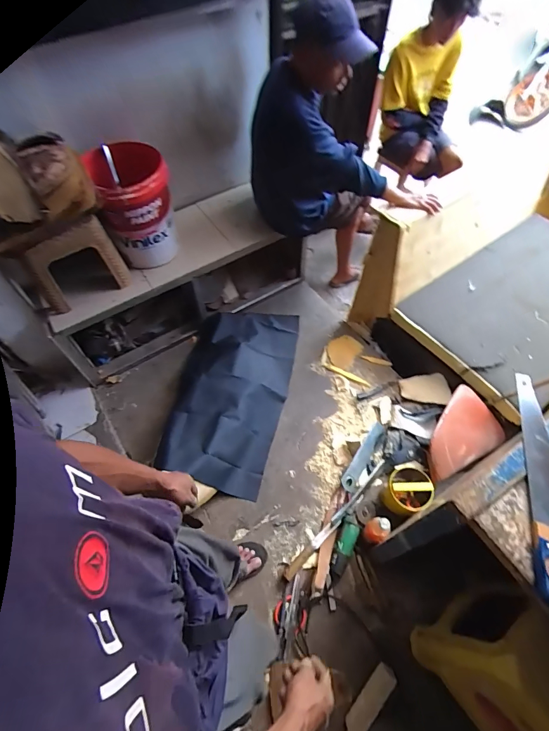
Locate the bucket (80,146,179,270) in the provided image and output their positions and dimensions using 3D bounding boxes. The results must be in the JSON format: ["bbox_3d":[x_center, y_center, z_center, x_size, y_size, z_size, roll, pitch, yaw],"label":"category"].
[{"bbox_3d":[-0.508,-0.570,1.346,0.250,0.369,0.247,0,59,1],"label":"bucket"}]

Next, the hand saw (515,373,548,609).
[{"bbox_3d":[0.566,0.223,0.748,0.117,0.041,0.496,11,60,8],"label":"hand saw"}]

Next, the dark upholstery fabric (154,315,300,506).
[{"bbox_3d":[-0.173,0.077,1.561,0.425,0.172,0.861,10,60,7],"label":"dark upholstery fabric"}]

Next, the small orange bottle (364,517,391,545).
[{"bbox_3d":[0.340,0.557,1.231,0.060,0.165,0.075,23,62,14],"label":"small orange bottle"}]

